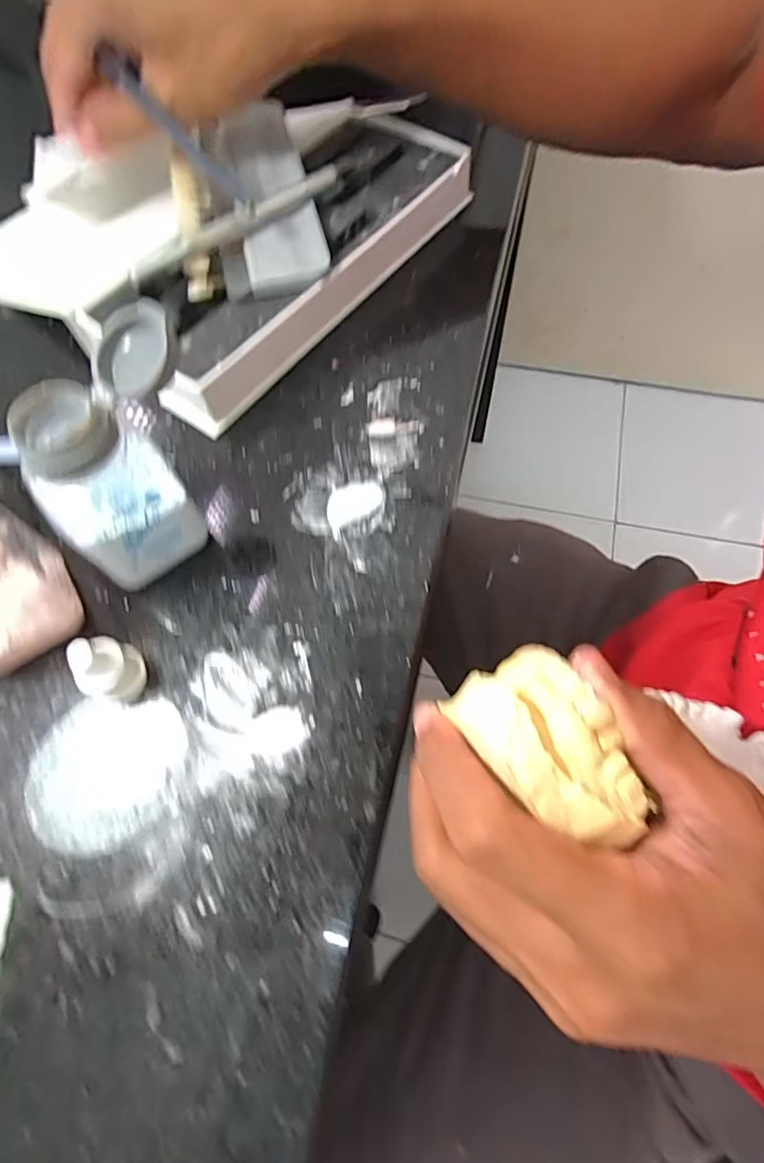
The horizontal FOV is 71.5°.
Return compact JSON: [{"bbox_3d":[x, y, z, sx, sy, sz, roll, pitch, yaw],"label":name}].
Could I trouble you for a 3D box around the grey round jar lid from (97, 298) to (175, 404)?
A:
[{"bbox_3d":[-0.079,-0.073,0.169,0.028,0.008,0.028,0,91,22],"label":"grey round jar lid"}]

